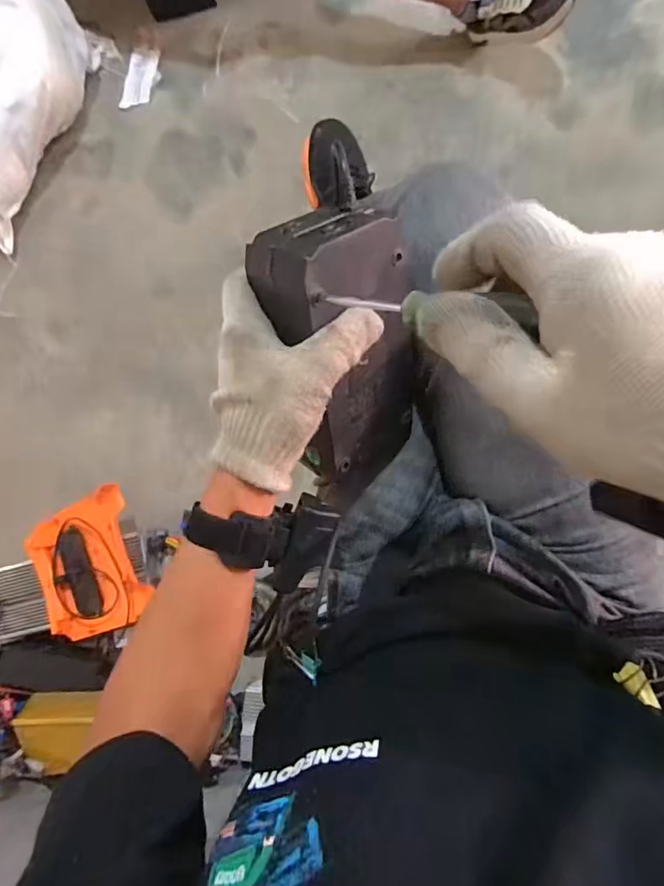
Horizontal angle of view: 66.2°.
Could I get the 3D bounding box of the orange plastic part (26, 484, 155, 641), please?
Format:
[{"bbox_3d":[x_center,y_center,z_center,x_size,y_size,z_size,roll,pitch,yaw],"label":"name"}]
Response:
[{"bbox_3d":[-0.437,0.224,0.933,0.191,0.049,0.243,-25,79,4],"label":"orange plastic part"}]

